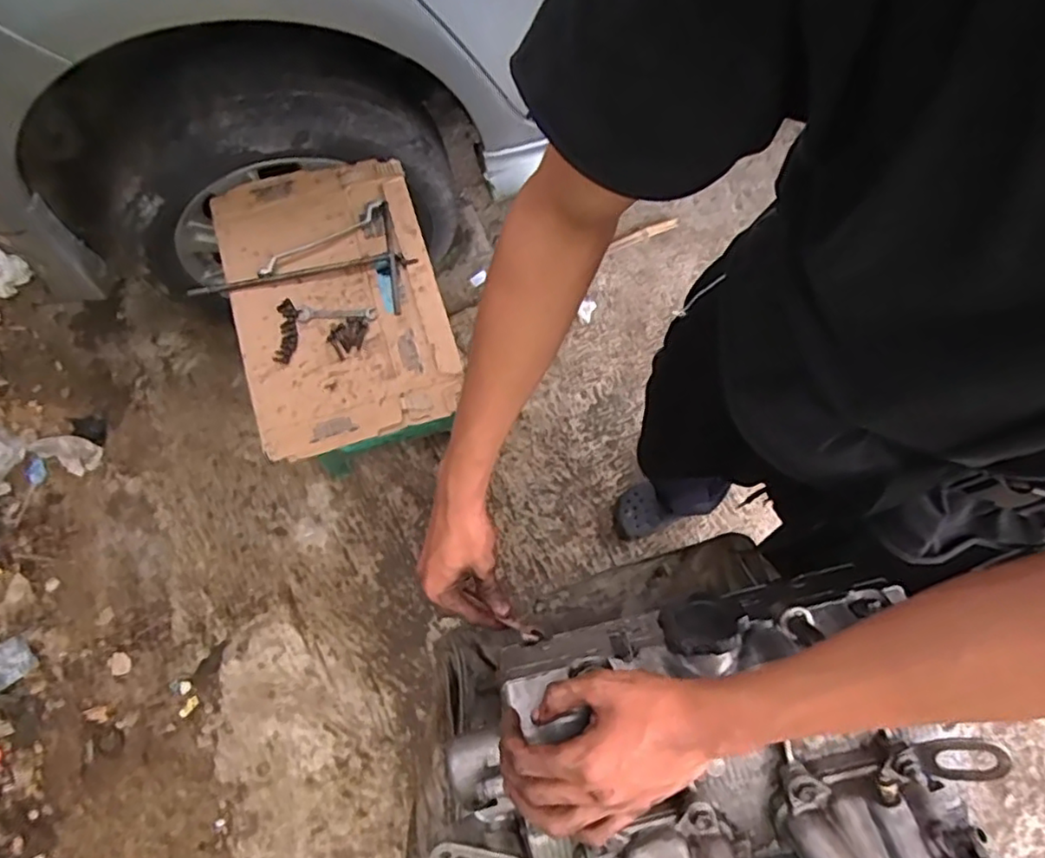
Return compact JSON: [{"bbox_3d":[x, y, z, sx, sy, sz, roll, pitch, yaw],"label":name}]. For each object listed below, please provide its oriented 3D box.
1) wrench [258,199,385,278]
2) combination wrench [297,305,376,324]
[{"bbox_3d":[-0.292,-0.280,0.935,0.207,0.011,0.024,-33,76,-5],"label":"wrench"},{"bbox_3d":[-0.264,-0.165,0.907,0.111,0.005,0.025,-3,75,2],"label":"combination wrench"}]

